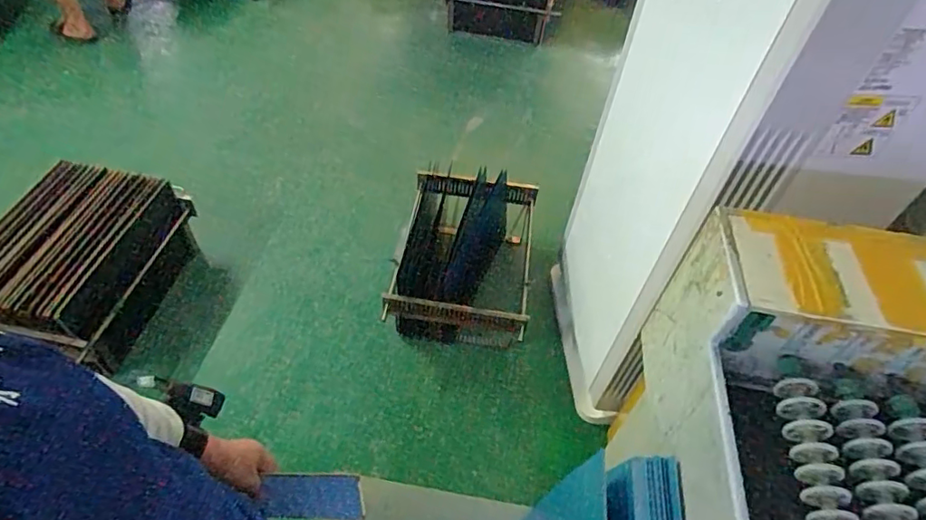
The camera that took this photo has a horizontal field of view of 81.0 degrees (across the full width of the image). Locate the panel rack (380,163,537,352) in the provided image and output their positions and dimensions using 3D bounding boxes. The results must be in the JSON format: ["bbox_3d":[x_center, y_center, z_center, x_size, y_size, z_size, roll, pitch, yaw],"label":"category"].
[{"bbox_3d":[0.006,-0.005,1.899,0.472,0.318,0.665,8,49,1],"label":"panel rack"}]

